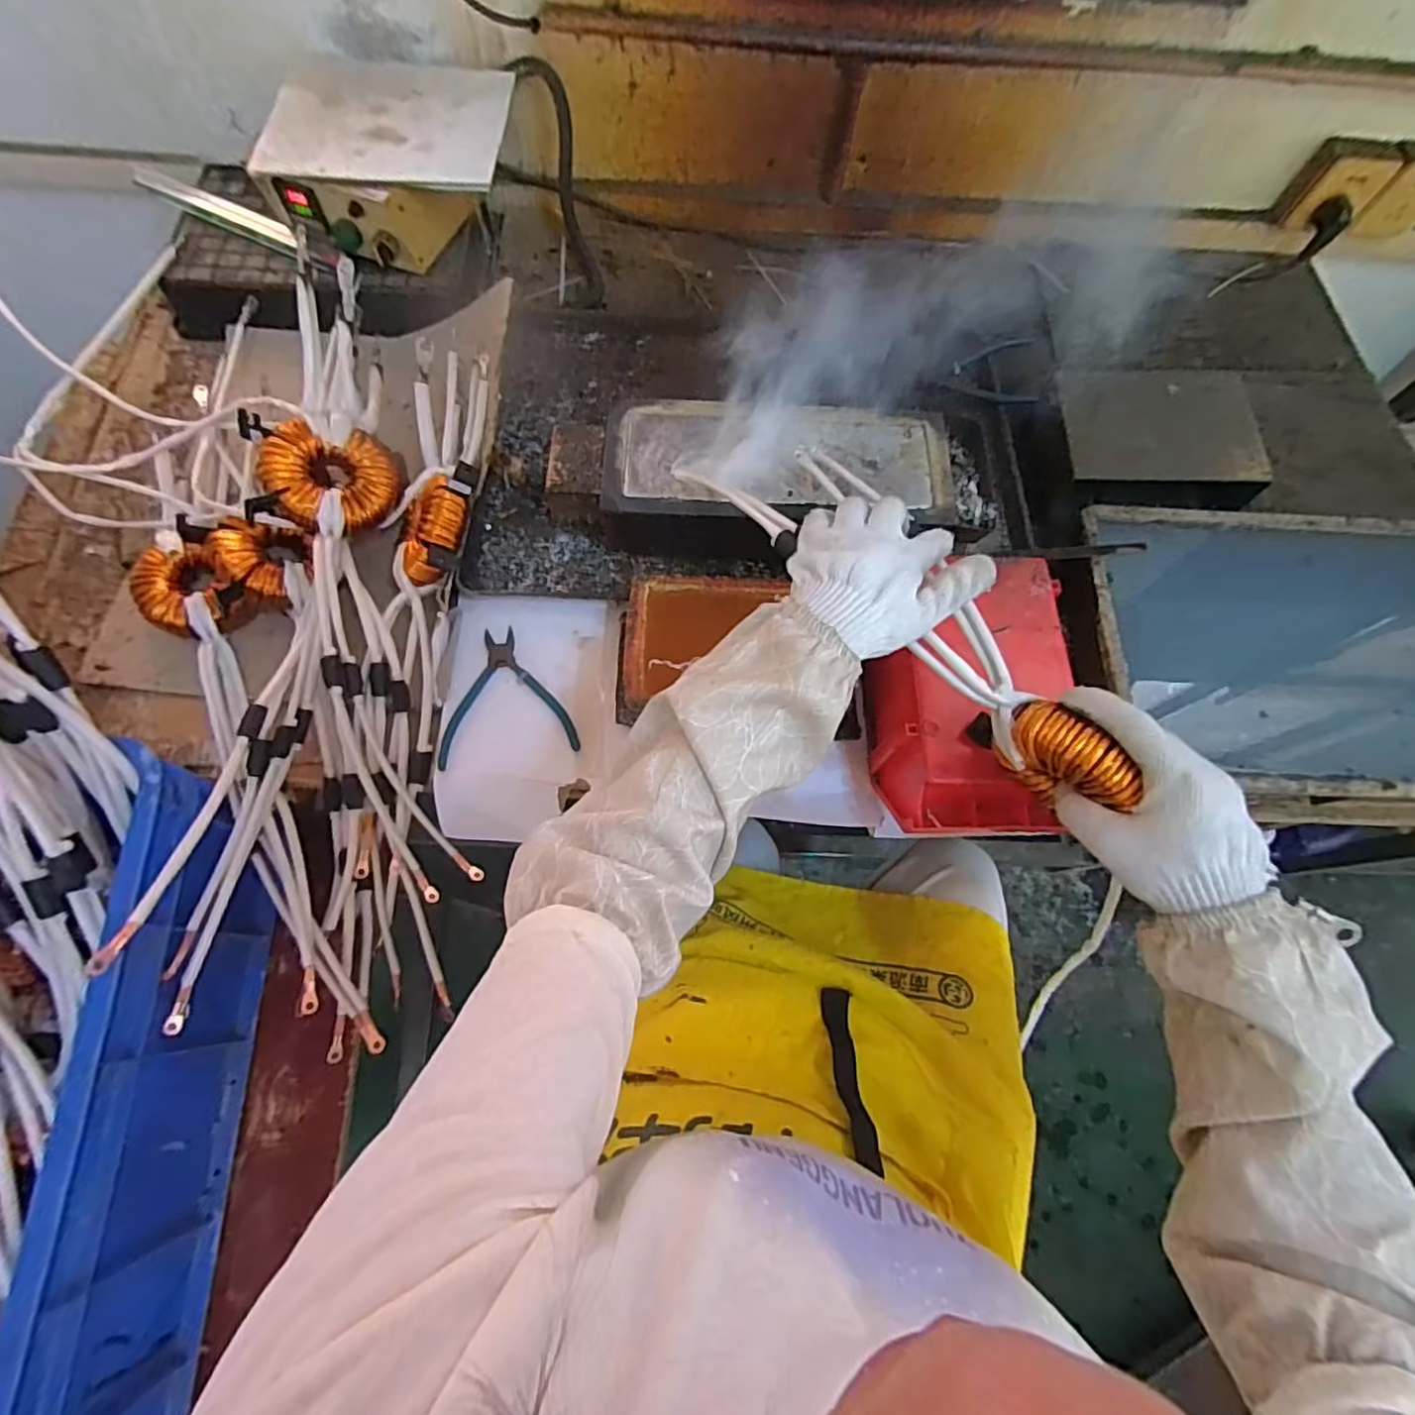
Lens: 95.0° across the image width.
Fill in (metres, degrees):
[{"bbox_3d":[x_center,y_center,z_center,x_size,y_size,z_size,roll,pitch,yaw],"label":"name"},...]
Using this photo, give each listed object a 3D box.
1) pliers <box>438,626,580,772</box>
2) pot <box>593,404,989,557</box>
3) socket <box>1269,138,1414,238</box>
[{"bbox_3d":[-0.196,-0.014,0.620,0.124,0.008,0.133,-10,69,-6],"label":"pliers"},{"bbox_3d":[0.090,-0.229,0.665,0.381,0.078,0.153,2,68,-2],"label":"pot"},{"bbox_3d":[0.853,-0.660,0.829,0.185,0.087,0.048,-1,68,-3],"label":"socket"}]

